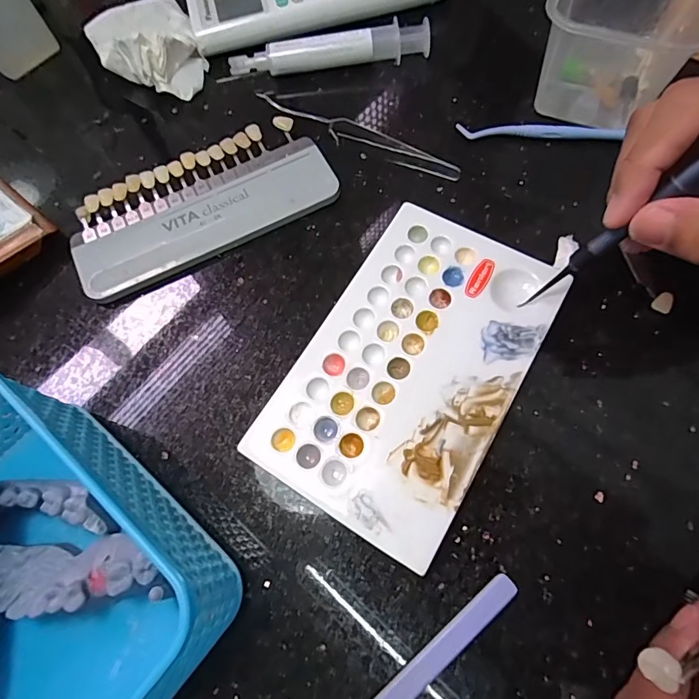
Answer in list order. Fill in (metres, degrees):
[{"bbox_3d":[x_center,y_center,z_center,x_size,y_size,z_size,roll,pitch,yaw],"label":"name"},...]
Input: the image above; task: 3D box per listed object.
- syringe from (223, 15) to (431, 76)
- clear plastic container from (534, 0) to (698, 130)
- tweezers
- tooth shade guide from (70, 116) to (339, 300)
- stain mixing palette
[{"bbox_3d":[-0.013,-0.191,0.288,0.126,0.019,0.015,-5,68,1],"label":"syringe"},{"bbox_3d":[0.157,-0.182,0.255,0.091,0.063,0.088,19,71,10],"label":"clear plastic container"},{"bbox_3d":[0.003,-0.125,0.266,0.128,0.009,0.014,23,71,11],"label":"tweezers"},{"bbox_3d":[-0.084,-0.083,0.257,0.144,0.008,0.068,-25,69,-7],"label":"tooth shade guide"},{"bbox_3d":[0.029,0.006,0.213,0.092,0.014,0.151,29,73,13],"label":"stain mixing palette"}]

